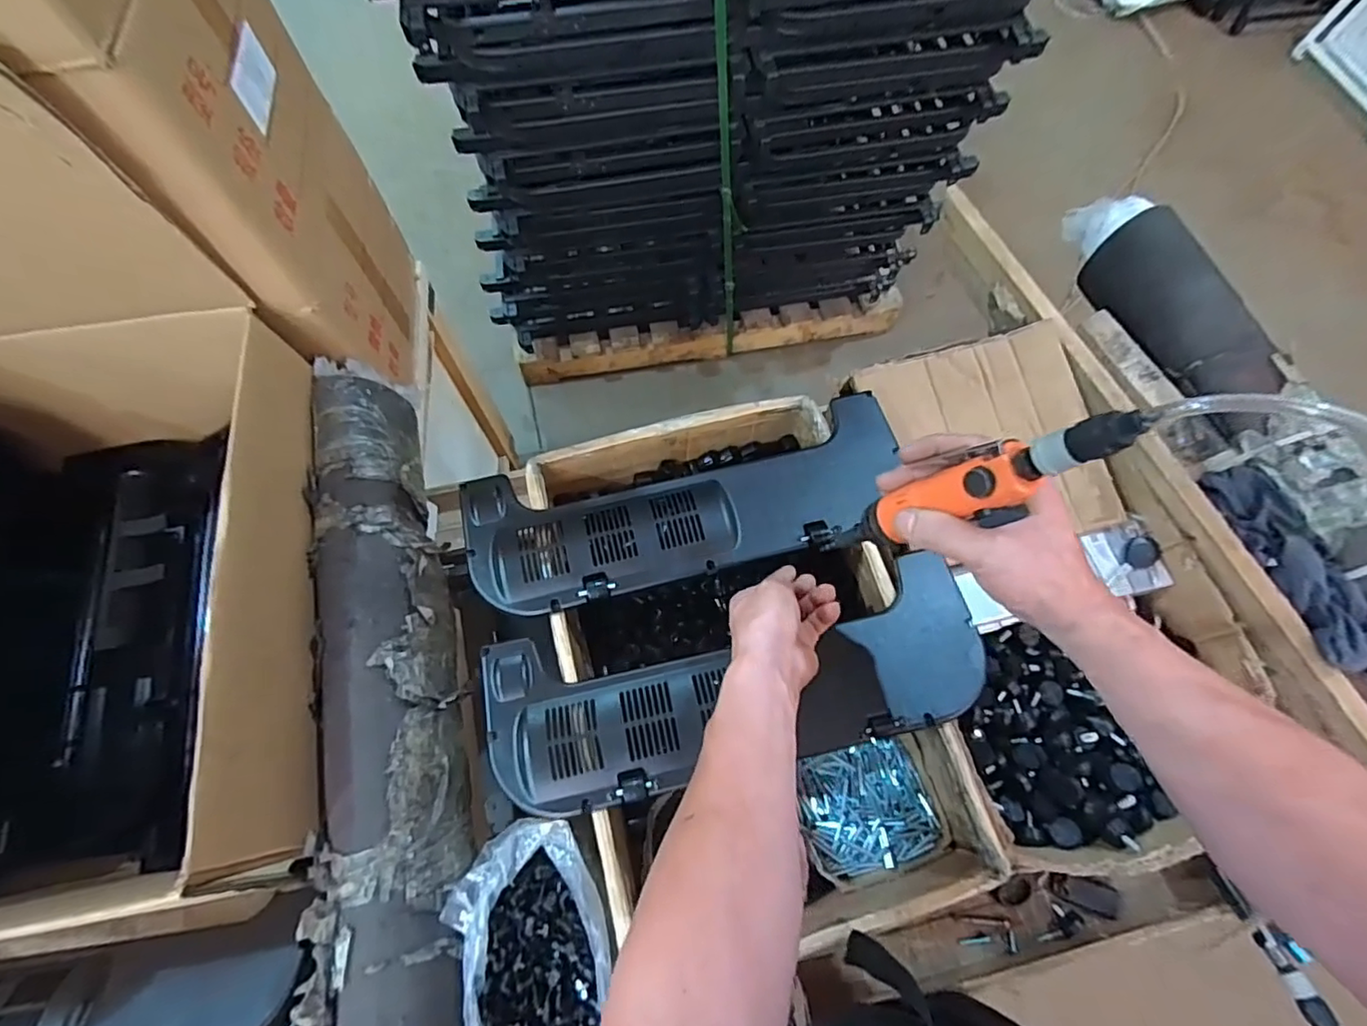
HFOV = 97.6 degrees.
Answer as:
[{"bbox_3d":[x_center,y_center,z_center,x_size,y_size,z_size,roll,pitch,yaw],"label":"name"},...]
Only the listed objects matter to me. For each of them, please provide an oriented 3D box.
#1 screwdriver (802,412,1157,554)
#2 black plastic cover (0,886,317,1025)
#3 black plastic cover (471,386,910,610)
[{"bbox_3d":[0.188,-0.010,0.423,0.040,0.259,0.042,15,67,-23],"label":"screwdriver"},{"bbox_3d":[-0.600,0.480,0.583,0.453,0.065,0.128,-9,69,-3],"label":"black plastic cover"},{"bbox_3d":[0.009,-0.012,0.638,0.470,0.021,0.158,-14,69,-6],"label":"black plastic cover"}]

